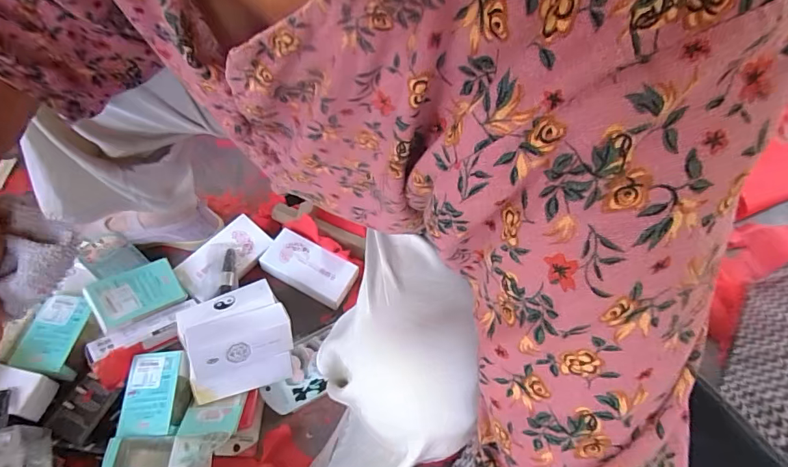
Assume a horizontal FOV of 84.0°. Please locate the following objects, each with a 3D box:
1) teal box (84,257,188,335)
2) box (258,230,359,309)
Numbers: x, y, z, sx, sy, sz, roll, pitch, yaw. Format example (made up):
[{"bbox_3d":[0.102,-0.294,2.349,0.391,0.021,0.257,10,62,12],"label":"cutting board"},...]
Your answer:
[{"bbox_3d":[-0.363,0.084,0.619,0.111,0.014,0.068,-27,89,-43],"label":"teal box"},{"bbox_3d":[-0.143,0.059,0.737,0.149,0.033,0.080,26,60,11],"label":"box"}]

